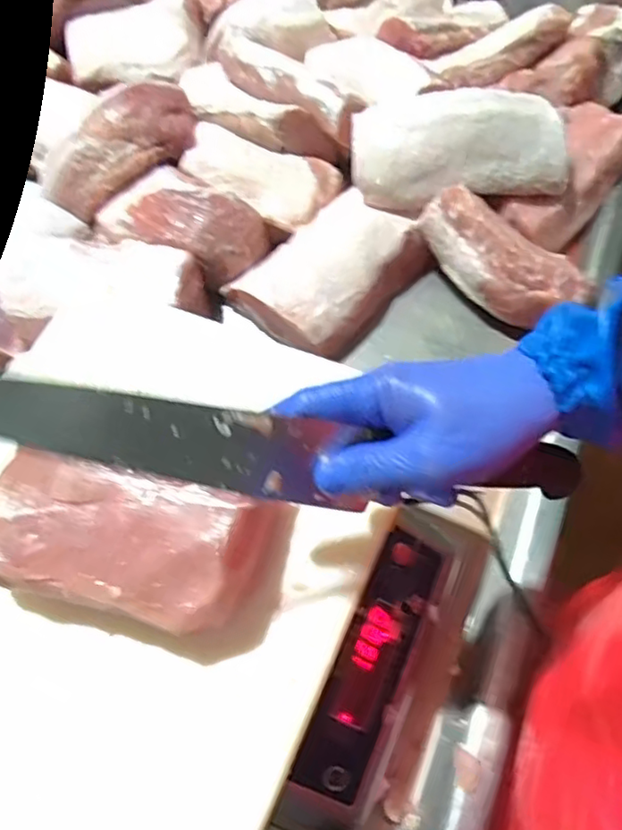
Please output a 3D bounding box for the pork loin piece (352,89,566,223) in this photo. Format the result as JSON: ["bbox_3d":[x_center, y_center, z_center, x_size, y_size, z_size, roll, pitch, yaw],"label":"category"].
[{"bbox_3d":[0.148,-0.277,0.641,0.212,0.070,0.116,-10,62,-1],"label":"pork loin piece"}]

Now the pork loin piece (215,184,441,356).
[{"bbox_3d":[0.021,-0.147,0.649,0.184,0.050,0.132,-41,67,-16],"label":"pork loin piece"}]

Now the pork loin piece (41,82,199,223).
[{"bbox_3d":[-0.208,-0.290,0.677,0.183,0.060,0.082,-37,66,0],"label":"pork loin piece"}]

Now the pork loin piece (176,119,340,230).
[{"bbox_3d":[-0.054,-0.262,0.688,0.161,0.046,0.099,13,64,10],"label":"pork loin piece"}]

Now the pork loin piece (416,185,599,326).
[{"bbox_3d":[0.188,-0.154,0.615,0.169,0.072,0.080,22,66,14],"label":"pork loin piece"}]

